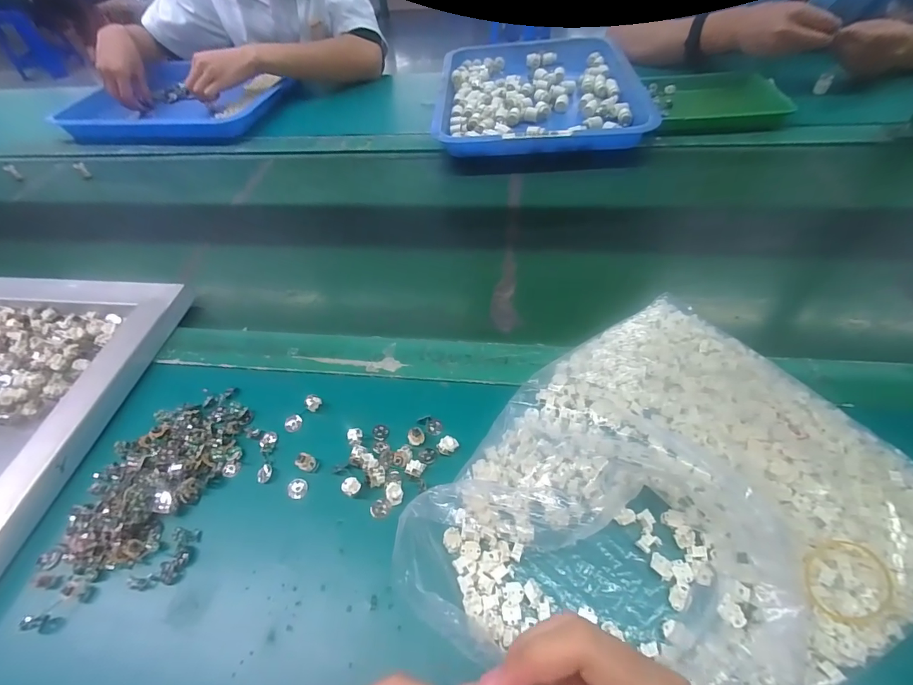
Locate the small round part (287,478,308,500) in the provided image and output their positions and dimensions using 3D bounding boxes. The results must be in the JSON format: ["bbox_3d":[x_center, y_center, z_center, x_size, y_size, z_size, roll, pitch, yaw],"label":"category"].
[{"bbox_3d":[-0.133,0.121,0.352,0.018,0.004,0.016,24,58,20],"label":"small round part"}]

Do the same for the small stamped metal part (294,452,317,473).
[{"bbox_3d":[-0.127,0.102,0.360,0.015,0.013,0.013,27,59,22],"label":"small stamped metal part"}]

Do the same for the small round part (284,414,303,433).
[{"bbox_3d":[-0.152,0.075,0.393,0.016,0.004,0.016,-2,53,2],"label":"small round part"}]

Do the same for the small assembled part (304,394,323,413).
[{"bbox_3d":[-0.136,0.057,0.399,0.013,0.013,0.014,-2,53,2],"label":"small assembled part"}]

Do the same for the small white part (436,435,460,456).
[{"bbox_3d":[-0.007,0.088,0.360,0.017,0.012,0.012,-32,57,-19],"label":"small white part"}]

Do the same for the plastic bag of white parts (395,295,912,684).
[{"bbox_3d":[0.142,0.116,0.309,0.335,0.042,0.261,-29,56,-17],"label":"plastic bag of white parts"}]

